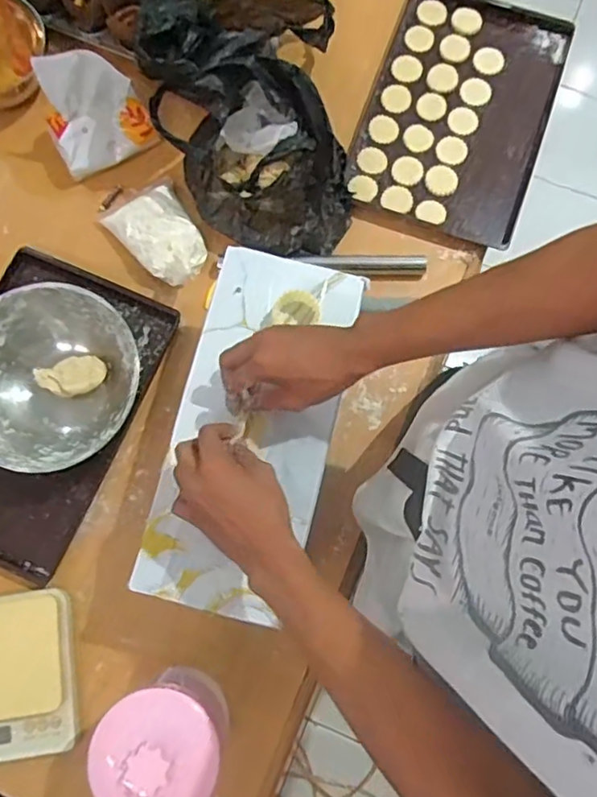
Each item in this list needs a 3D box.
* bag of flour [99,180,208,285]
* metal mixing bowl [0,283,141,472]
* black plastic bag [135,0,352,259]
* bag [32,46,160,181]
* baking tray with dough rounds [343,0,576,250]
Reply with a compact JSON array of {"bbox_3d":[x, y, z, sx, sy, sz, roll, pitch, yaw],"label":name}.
[{"bbox_3d":[-0.182,-0.225,0.795,0.101,0.038,0.145,-43,81,-8],"label":"bag of flour"},{"bbox_3d":[-0.299,-0.020,0.730,0.204,0.085,0.205,0,78,0],"label":"metal mixing bowl"},{"bbox_3d":[-0.058,-0.375,0.760,0.238,0.161,0.353,-7,78,-1],"label":"black plastic bag"},{"bbox_3d":[-0.265,-0.374,0.778,0.130,0.119,0.083,-23,79,-4],"label":"bag"},{"bbox_3d":[0.226,-0.404,0.845,0.247,0.029,0.364,18,79,4],"label":"baking tray with dough rounds"}]

